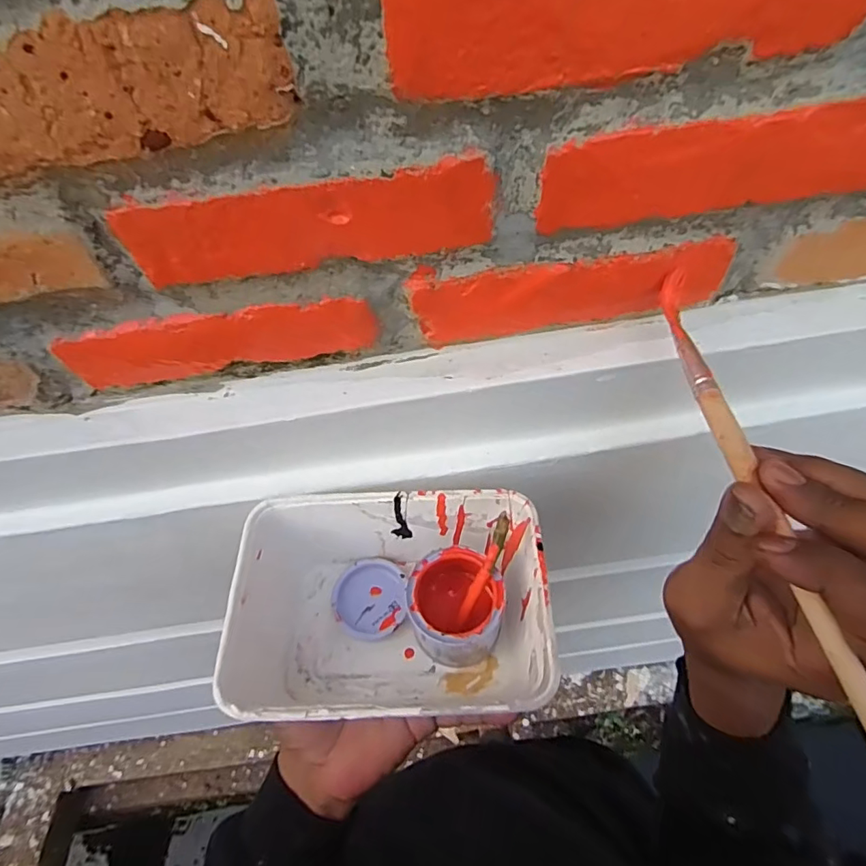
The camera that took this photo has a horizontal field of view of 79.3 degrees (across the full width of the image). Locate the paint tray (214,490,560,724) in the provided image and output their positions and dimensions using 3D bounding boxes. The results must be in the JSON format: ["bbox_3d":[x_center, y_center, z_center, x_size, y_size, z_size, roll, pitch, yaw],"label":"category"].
[{"bbox_3d":[-0.022,0.106,0.316,0.171,0.077,0.121,-3,56,2],"label":"paint tray"}]

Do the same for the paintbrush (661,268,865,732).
[{"bbox_3d":[0.142,0.061,0.190,0.016,0.011,0.313,-9,61,-3],"label":"paintbrush"}]

